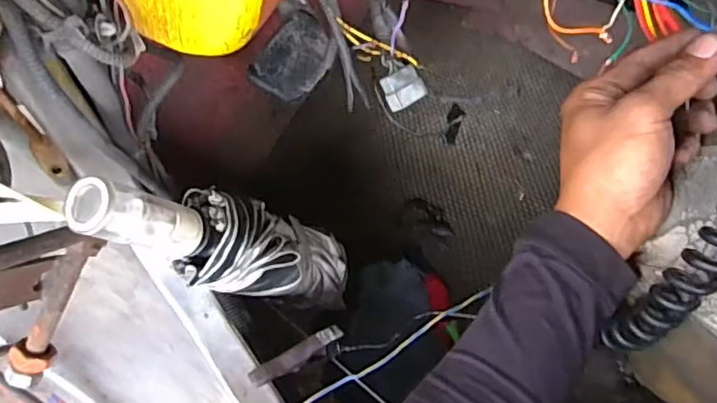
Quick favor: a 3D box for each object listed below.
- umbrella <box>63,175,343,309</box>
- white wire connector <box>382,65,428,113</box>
[{"bbox_3d":[-0.079,0.031,0.423,0.054,0.282,0.063,-29,64,18],"label":"umbrella"},{"bbox_3d":[0.036,-0.092,0.479,0.034,0.015,0.029,-28,97,-18],"label":"white wire connector"}]

